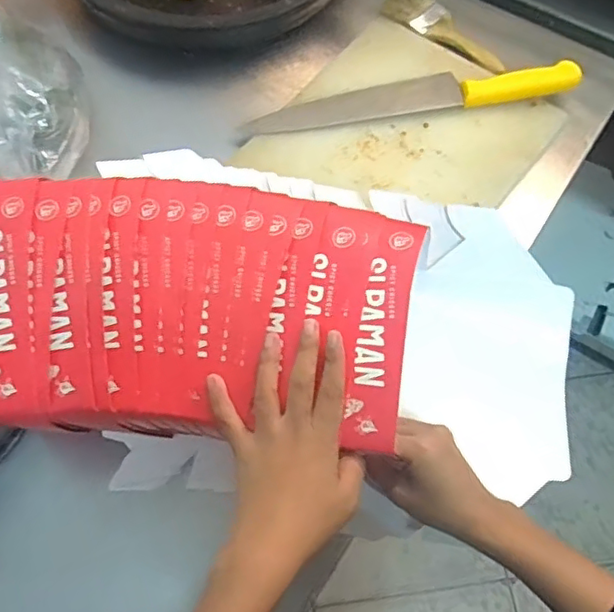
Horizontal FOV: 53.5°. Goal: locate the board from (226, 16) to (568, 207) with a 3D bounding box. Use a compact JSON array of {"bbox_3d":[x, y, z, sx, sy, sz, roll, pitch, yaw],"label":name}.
[{"bbox_3d":[0.108,-0.188,0.661,0.249,0.016,0.266,36,69,15],"label":"board"}]

